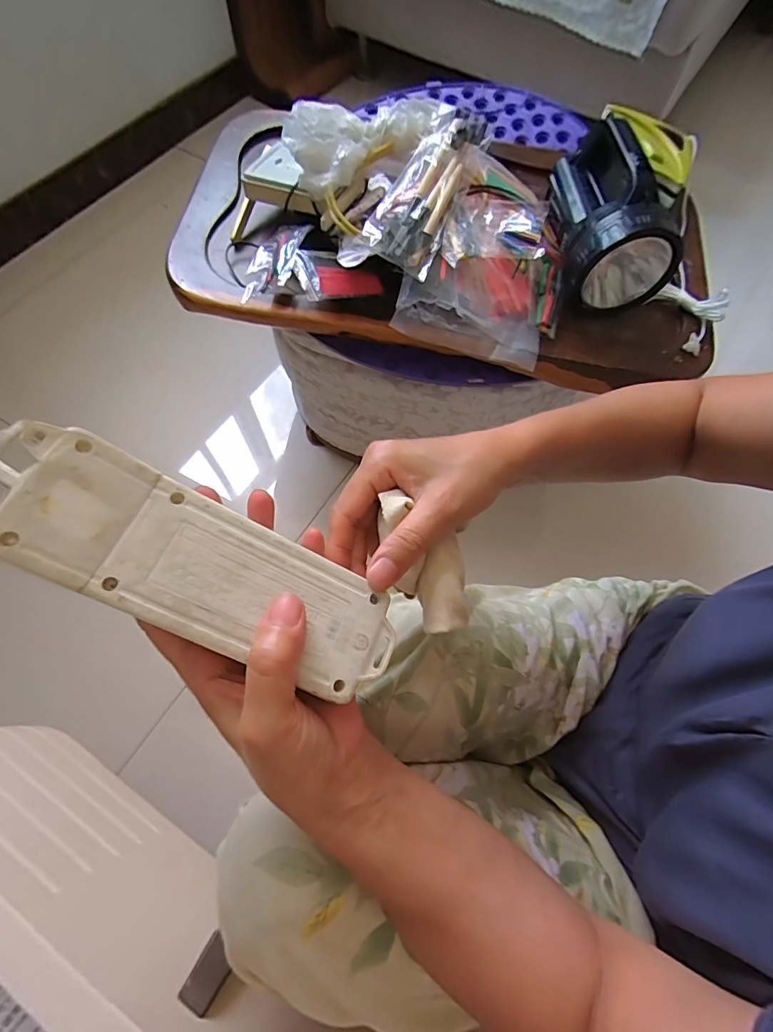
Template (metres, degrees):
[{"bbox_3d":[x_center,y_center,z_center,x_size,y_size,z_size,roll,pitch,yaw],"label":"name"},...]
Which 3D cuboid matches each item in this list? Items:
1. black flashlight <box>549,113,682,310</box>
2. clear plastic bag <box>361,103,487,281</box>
[{"bbox_3d":[0.256,-0.343,0.518,0.113,0.137,0.190,-1,66,-2],"label":"black flashlight"},{"bbox_3d":[0.042,-0.357,0.487,0.075,0.025,0.236,21,74,-4],"label":"clear plastic bag"}]

